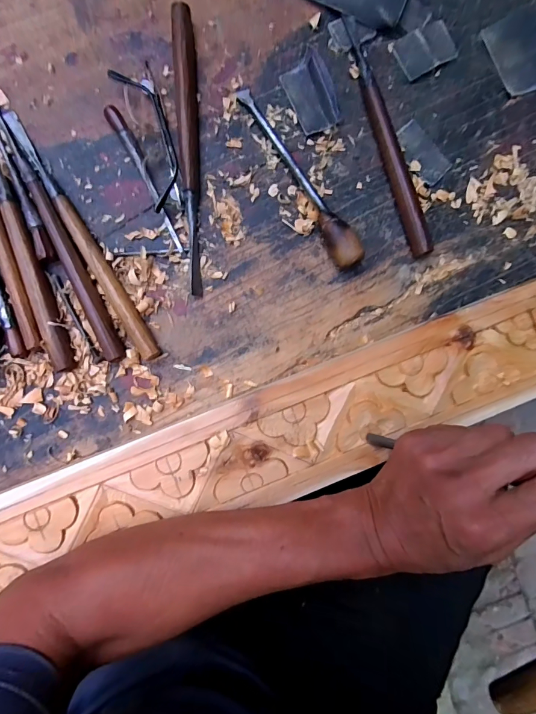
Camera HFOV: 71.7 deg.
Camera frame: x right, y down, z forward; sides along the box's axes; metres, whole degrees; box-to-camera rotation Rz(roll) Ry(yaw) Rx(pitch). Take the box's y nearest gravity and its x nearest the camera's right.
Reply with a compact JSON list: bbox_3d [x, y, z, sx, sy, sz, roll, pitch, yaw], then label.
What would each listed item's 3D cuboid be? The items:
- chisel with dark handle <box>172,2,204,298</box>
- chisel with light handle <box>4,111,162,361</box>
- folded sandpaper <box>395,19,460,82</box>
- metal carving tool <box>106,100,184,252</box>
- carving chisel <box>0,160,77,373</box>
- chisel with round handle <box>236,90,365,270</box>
[{"bbox_3d":[-0.071,-0.181,0.331,0.019,0.018,0.247,-3,89,-4],"label":"chisel with dark handle"},{"bbox_3d":[-0.166,-0.104,0.324,0.021,0.016,0.246,-31,91,-4],"label":"chisel with light handle"},{"bbox_3d":[0.151,-0.294,0.355,0.056,0.006,0.039,-30,91,-4],"label":"folded sandpaper"},{"bbox_3d":[-0.109,-0.159,0.330,0.012,0.014,0.138,-26,91,-4],"label":"metal carving tool"},{"bbox_3d":[-0.215,-0.106,0.321,0.020,0.014,0.246,-19,91,-4],"label":"carving chisel"},{"bbox_3d":[0.024,-0.161,0.331,0.025,0.029,0.189,-34,92,-4],"label":"chisel with round handle"}]

